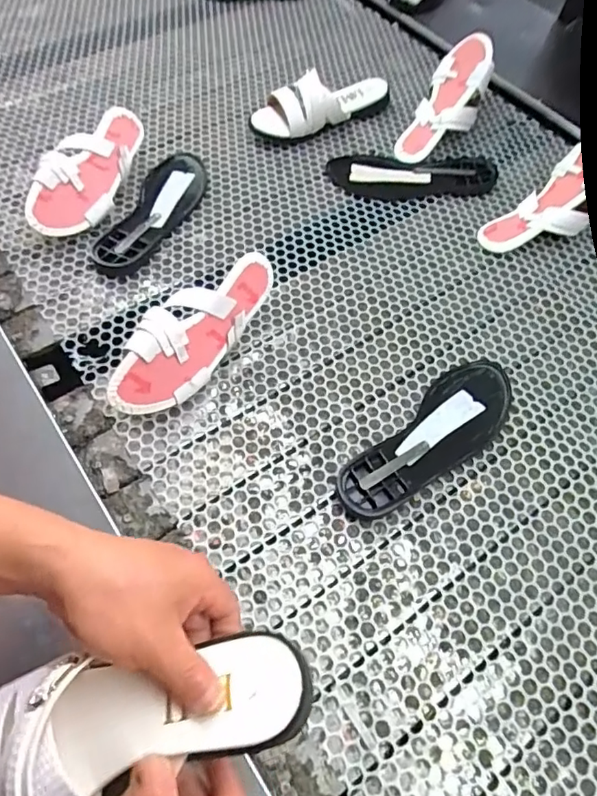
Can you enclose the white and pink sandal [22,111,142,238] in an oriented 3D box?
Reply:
[{"bbox_3d":[-0.277,-0.296,0.702,0.087,0.067,0.226,21,62,10],"label":"white and pink sandal"}]

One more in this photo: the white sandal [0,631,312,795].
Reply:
[{"bbox_3d":[-0.107,0.191,0.307,0.225,0.058,0.081,-15,63,-6],"label":"white sandal"}]

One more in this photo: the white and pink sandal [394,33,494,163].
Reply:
[{"bbox_3d":[0.221,-0.440,0.794,0.084,0.038,0.207,33,94,15],"label":"white and pink sandal"}]

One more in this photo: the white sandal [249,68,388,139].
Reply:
[{"bbox_3d":[0.036,-0.447,0.802,0.226,0.063,0.072,-24,64,-14],"label":"white sandal"}]

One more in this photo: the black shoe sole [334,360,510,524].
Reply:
[{"bbox_3d":[0.143,0.042,0.564,0.239,0.016,0.078,-40,69,-21],"label":"black shoe sole"}]

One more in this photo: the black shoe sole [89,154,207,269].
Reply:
[{"bbox_3d":[-0.194,-0.256,0.711,0.081,0.020,0.235,20,62,9],"label":"black shoe sole"}]

